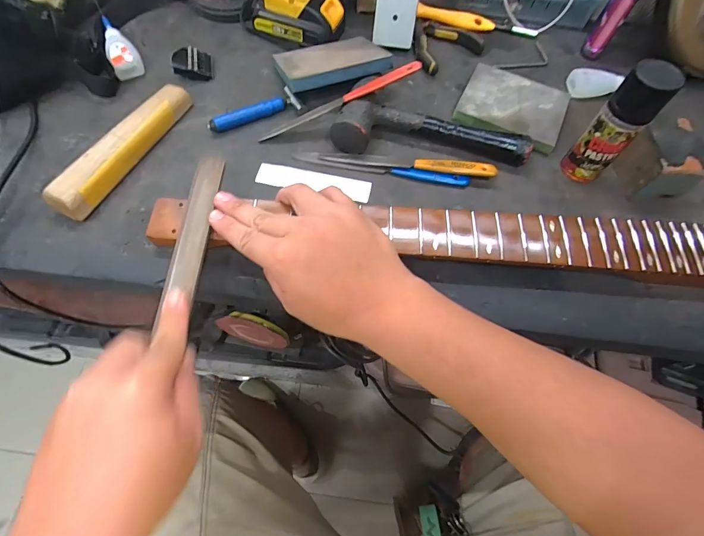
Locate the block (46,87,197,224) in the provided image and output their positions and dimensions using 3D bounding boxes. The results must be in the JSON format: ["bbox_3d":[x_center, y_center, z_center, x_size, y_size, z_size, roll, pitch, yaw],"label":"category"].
[{"bbox_3d":[-0.227,-0.125,0.371,0.025,0.032,0.179,24,65,9],"label":"block"}]

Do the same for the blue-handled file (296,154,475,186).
[{"bbox_3d":[0.032,-0.106,0.389,0.184,0.008,0.011,9,63,1],"label":"blue-handled file"}]

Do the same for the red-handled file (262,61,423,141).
[{"bbox_3d":[-0.015,-0.177,0.390,0.181,0.013,0.019,-21,65,11],"label":"red-handled file"}]

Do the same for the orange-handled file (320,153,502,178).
[{"bbox_3d":[0.060,-0.112,0.389,0.180,0.015,0.016,8,63,1],"label":"orange-handled file"}]

